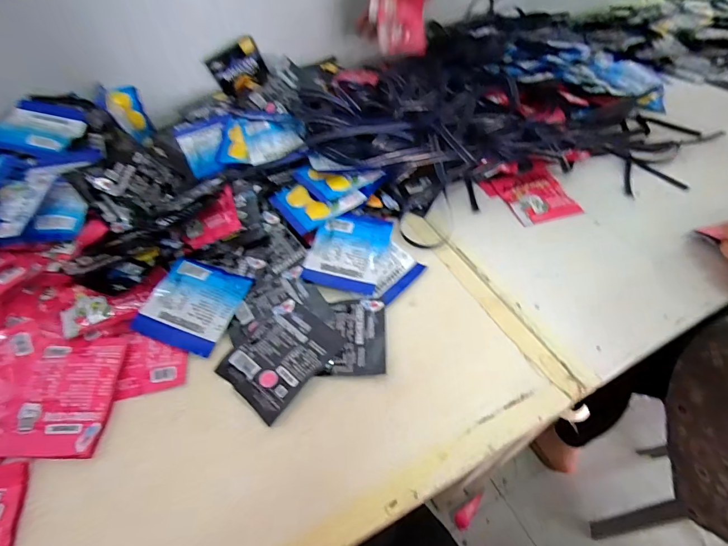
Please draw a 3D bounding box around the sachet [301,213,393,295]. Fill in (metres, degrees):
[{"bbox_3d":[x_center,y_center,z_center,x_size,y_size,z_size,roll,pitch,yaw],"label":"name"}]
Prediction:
[{"bbox_3d":[-0.018,-0.030,0.454,0.086,0.013,0.101,11,52,13],"label":"sachet"}]

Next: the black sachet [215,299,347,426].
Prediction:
[{"bbox_3d":[-0.083,0.080,0.379,0.084,0.010,0.106,30,59,26],"label":"black sachet"}]

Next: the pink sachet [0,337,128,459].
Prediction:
[{"bbox_3d":[-0.283,0.114,0.358,0.088,0.006,0.109,-6,50,0],"label":"pink sachet"}]

